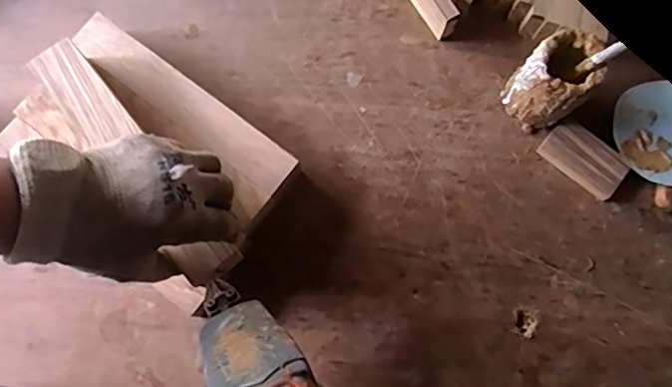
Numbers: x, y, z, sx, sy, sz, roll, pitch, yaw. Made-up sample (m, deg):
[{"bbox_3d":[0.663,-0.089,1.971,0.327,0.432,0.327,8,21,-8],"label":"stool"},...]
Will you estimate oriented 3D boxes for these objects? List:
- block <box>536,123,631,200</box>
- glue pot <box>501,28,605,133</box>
[{"bbox_3d":[0.248,-0.034,0.566,0.080,0.016,0.047,41,82,6],"label":"block"},{"bbox_3d":[0.207,-0.105,0.543,0.059,0.098,0.062,0,75,1],"label":"glue pot"}]

